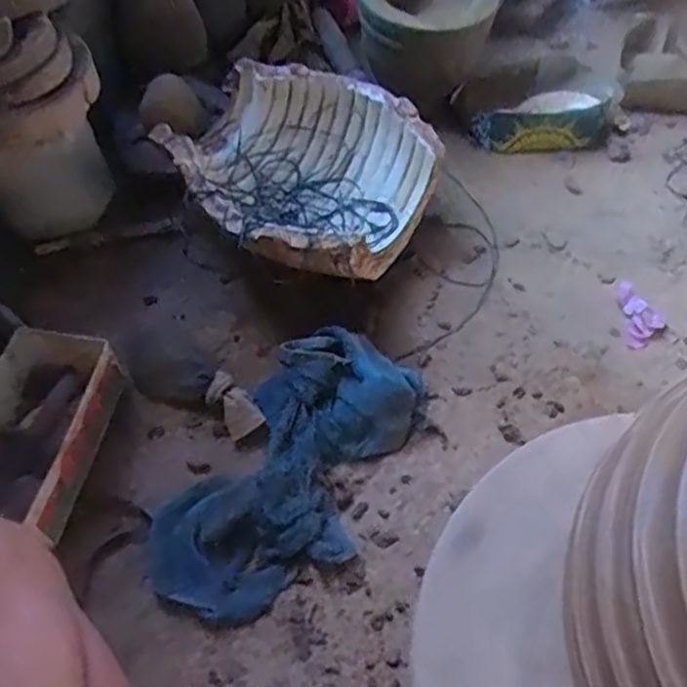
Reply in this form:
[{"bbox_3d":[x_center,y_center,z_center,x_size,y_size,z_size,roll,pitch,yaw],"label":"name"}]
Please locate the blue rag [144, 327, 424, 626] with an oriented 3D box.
[{"bbox_3d":[-0.060,0.149,0.827,0.200,0.067,0.379,30,62,18],"label":"blue rag"}]

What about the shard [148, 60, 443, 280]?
[{"bbox_3d":[-0.071,-0.226,1.023,0.341,0.175,0.321,0,57,0],"label":"shard"}]

